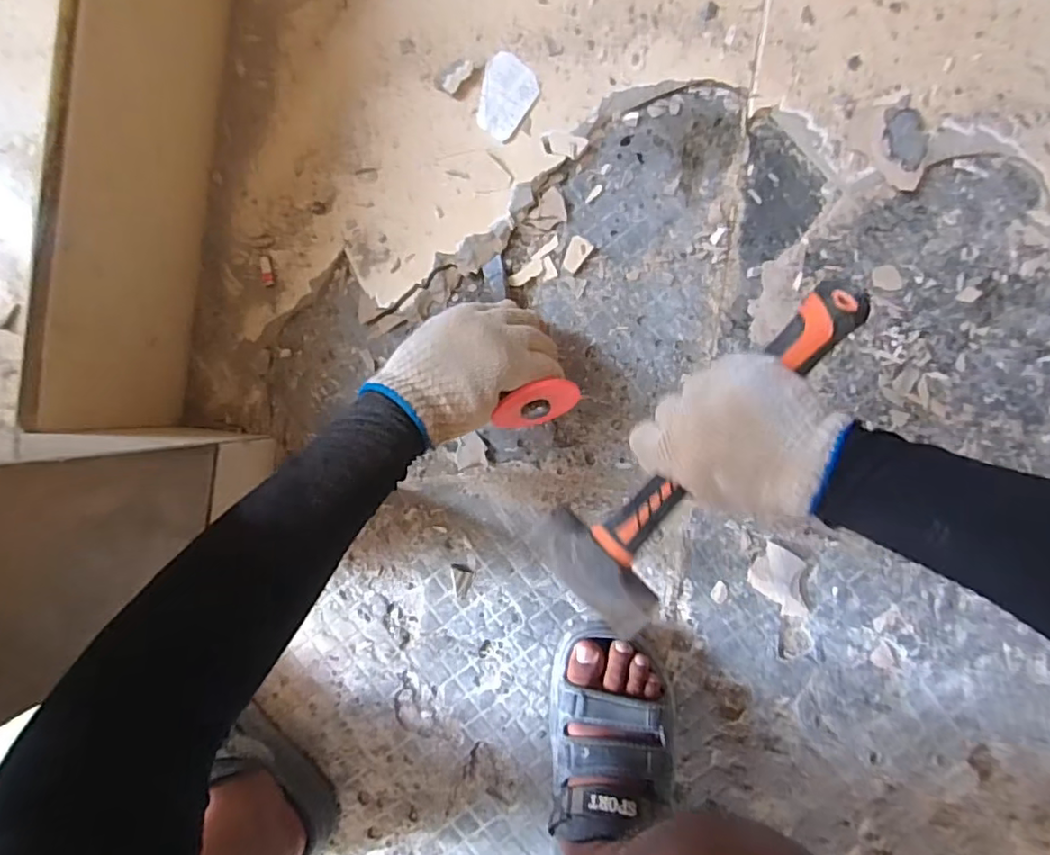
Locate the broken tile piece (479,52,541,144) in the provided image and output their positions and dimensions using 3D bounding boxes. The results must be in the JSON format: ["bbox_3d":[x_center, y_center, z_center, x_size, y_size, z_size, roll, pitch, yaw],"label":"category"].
[{"bbox_3d":[-0.019,-0.302,0.531,0.051,0.004,0.070,33,92,1],"label":"broken tile piece"}]

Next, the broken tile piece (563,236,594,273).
[{"bbox_3d":[0.048,-0.160,0.544,0.021,0.008,0.031,28,92,1],"label":"broken tile piece"}]

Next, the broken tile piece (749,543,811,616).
[{"bbox_3d":[0.243,0.144,0.544,0.065,0.004,0.048,34,92,1],"label":"broken tile piece"}]

